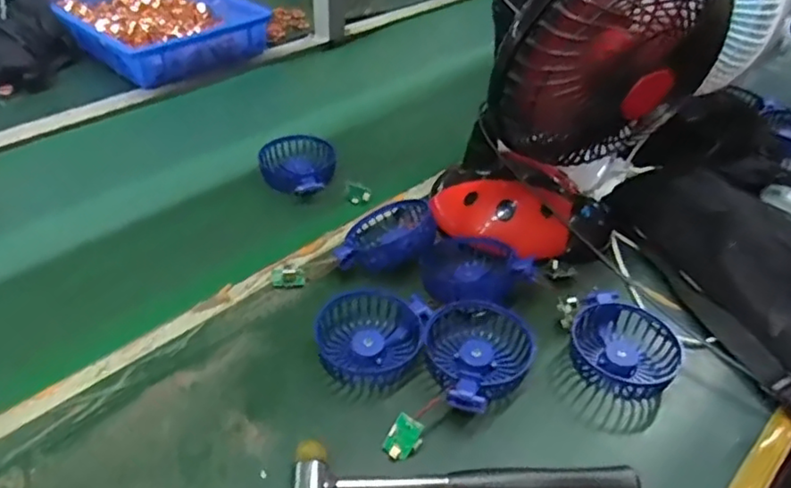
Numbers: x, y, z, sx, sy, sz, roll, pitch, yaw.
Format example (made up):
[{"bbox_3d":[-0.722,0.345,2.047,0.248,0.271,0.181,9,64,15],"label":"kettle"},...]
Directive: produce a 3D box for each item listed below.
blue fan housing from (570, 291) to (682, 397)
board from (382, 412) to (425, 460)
[{"bbox_3d":[0.197,0.088,0.540,0.091,0.034,0.081,20,41,20],"label":"blue fan housing"},{"bbox_3d":[0.007,0.145,0.468,0.025,0.004,0.031,33,84,13],"label":"board"}]

